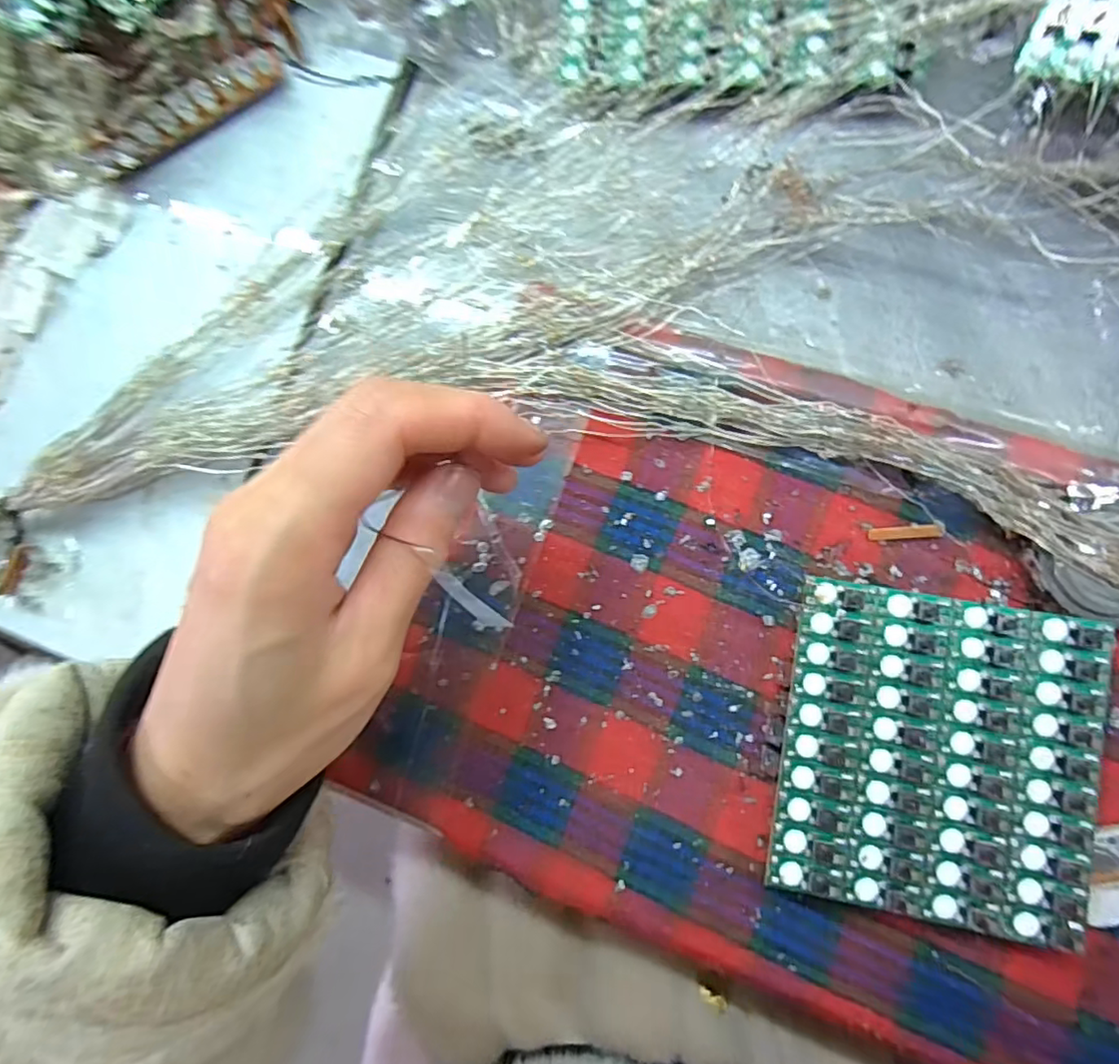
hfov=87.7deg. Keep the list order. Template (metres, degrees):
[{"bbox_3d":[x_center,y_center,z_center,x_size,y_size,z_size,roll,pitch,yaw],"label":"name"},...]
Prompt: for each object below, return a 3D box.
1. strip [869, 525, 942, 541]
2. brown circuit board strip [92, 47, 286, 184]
[{"bbox_3d":[0.115,0.000,0.195,0.021,0.004,0.004,-4,84,20],"label":"strip"},{"bbox_3d":[-0.154,-0.173,0.242,0.086,0.017,0.007,-32,80,3],"label":"brown circuit board strip"}]

